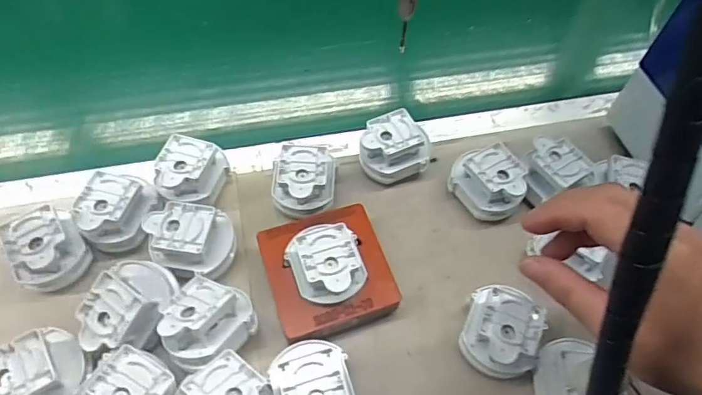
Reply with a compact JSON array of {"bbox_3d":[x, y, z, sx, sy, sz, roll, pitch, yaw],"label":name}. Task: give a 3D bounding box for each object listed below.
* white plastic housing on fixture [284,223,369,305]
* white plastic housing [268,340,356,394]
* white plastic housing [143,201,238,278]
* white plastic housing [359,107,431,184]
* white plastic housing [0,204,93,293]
[{"bbox_3d":[-0.019,0.054,0.408,0.060,0.028,0.058,-12,58,-11],"label":"white plastic housing on fixture"},{"bbox_3d":[-0.028,0.144,0.374,0.058,0.052,0.069,-12,61,-10],"label":"white plastic housing"},{"bbox_3d":[-0.137,0.042,0.433,0.067,0.049,0.058,1,60,-3],"label":"white plastic housing"},{"bbox_3d":[0.042,-0.048,0.494,0.063,0.049,0.055,-17,62,-13],"label":"white plastic housing"},{"bbox_3d":[-0.255,0.046,0.425,0.056,0.051,0.058,-23,63,-16],"label":"white plastic housing"}]

